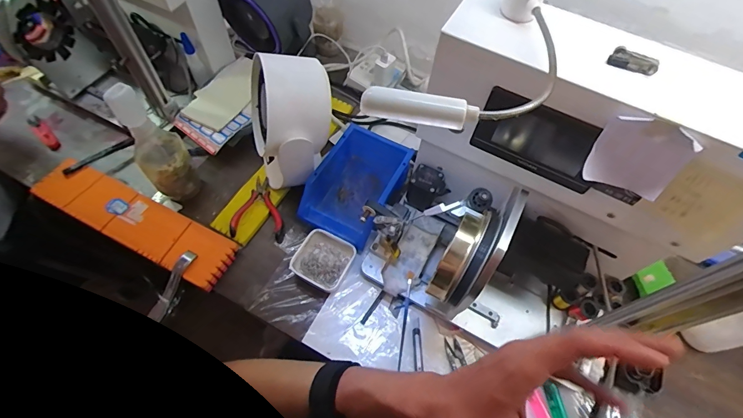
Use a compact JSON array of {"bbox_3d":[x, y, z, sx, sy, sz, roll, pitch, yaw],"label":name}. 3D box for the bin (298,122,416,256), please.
[{"bbox_3d":[-0.021,-0.041,0.643,0.124,0.078,0.199,28,62,12],"label":"bin"}]

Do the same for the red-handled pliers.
[{"bbox_3d":[-0.186,-0.004,0.646,0.088,0.017,0.113,7,59,1],"label":"red-handled pliers"}]

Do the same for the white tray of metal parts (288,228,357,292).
[{"bbox_3d":[-0.076,0.079,0.594,0.083,0.023,0.079,25,61,11],"label":"white tray of metal parts"}]

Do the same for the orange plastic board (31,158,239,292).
[{"bbox_3d":[-0.409,0.013,0.639,0.403,0.020,0.081,23,68,17],"label":"orange plastic board"}]

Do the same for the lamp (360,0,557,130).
[{"bbox_3d":[0.105,-0.123,0.313,0.099,0.029,0.225,38,65,18],"label":"lamp"}]

